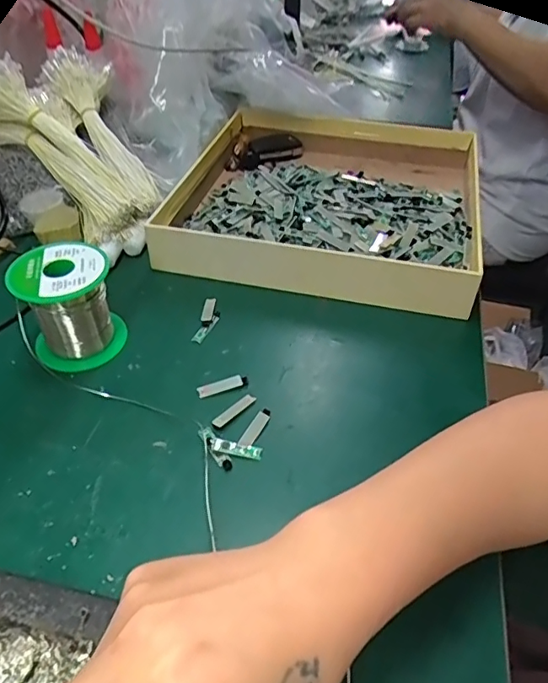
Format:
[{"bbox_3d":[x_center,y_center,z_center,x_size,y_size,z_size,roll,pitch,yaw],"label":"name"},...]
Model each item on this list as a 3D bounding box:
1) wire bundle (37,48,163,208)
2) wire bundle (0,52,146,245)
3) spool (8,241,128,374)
[{"bbox_3d":[-0.161,-0.205,0.517,0.054,0.030,0.173,-29,84,-29],"label":"wire bundle"},{"bbox_3d":[-0.205,-0.170,0.496,0.190,0.061,0.061,45,51,-2],"label":"wire bundle"},{"bbox_3d":[-0.152,-0.027,0.397,0.064,0.071,0.064,1,43,-1],"label":"spool"}]

